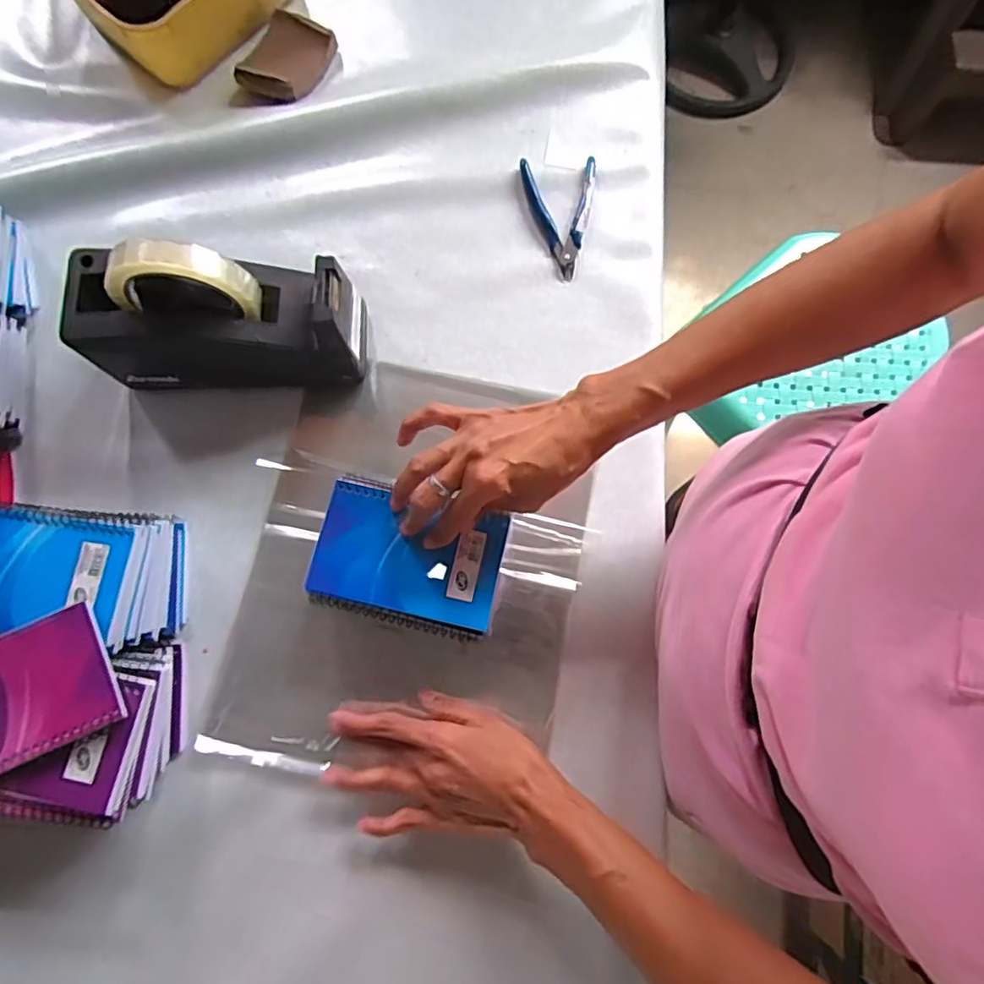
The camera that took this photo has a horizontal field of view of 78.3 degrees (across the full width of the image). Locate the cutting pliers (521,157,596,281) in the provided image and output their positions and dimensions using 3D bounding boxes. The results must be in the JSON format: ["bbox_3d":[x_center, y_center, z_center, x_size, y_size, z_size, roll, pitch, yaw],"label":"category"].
[{"bbox_3d":[0.068,-0.249,0.544,0.068,0.010,0.114,-8,77,-1],"label":"cutting pliers"}]

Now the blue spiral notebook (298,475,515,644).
[{"bbox_3d":[-0.059,0.046,0.435,0.131,0.014,0.095,13,77,4],"label":"blue spiral notebook"}]

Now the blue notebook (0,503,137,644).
[{"bbox_3d":[-0.320,0.052,0.415,0.134,0.012,0.083,6,77,2],"label":"blue notebook"}]

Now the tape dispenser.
[{"bbox_3d":[-0.209,-0.135,0.467,0.205,0.131,0.077,-1,77,1],"label":"tape dispenser"}]

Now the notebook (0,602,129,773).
[{"bbox_3d":[-0.312,0.135,0.386,0.137,0.012,0.079,-24,78,-5],"label":"notebook"}]

